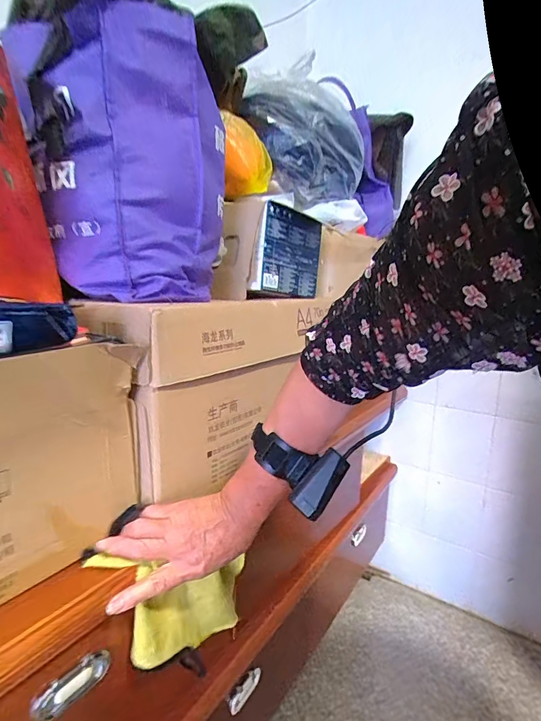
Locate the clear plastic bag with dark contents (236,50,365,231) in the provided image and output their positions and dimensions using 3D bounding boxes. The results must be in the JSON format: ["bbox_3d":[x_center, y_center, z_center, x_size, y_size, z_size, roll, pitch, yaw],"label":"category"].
[{"bbox_3d":[0.067,-0.431,0.792,0.251,0.293,0.101,-5,14,-33],"label":"clear plastic bag with dark contents"}]

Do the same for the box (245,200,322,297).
[{"bbox_3d":[0.033,-0.178,0.698,0.017,0.148,0.161,15,12,42],"label":"box"}]

